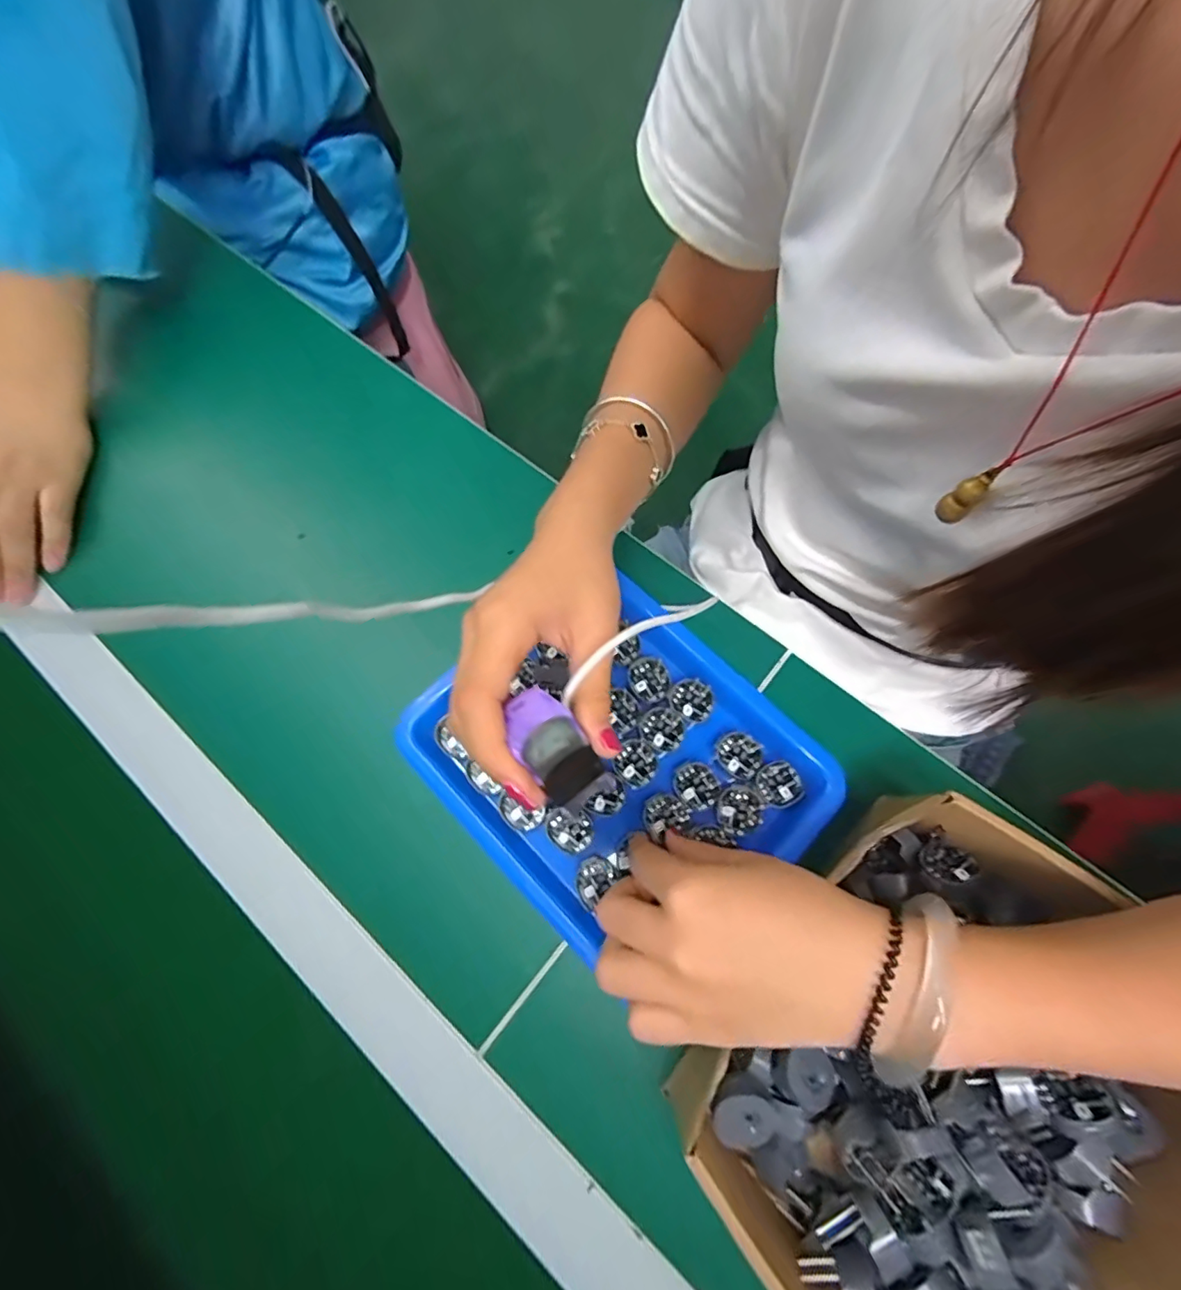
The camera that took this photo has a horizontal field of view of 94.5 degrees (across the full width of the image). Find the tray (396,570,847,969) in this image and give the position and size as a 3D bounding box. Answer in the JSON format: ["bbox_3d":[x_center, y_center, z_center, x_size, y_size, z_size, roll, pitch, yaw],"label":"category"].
[{"bbox_3d":[0.016,0.067,0.324,0.182,0.027,0.202,-41,75,-11],"label":"tray"}]

